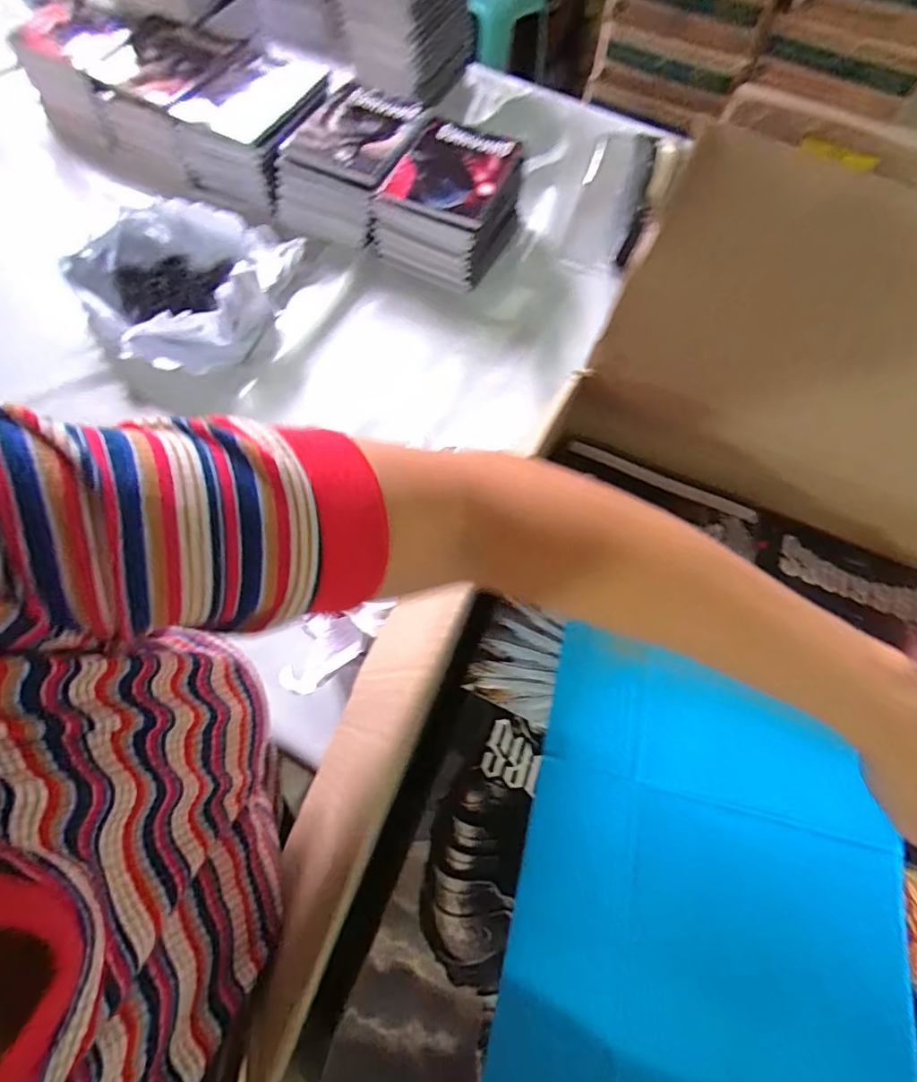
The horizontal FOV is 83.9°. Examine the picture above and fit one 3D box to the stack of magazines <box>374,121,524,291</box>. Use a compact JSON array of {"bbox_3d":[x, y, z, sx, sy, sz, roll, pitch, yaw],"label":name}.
[{"bbox_3d":[-0.010,-0.499,0.763,0.161,0.119,0.193,25,67,8],"label":"stack of magazines"}]

